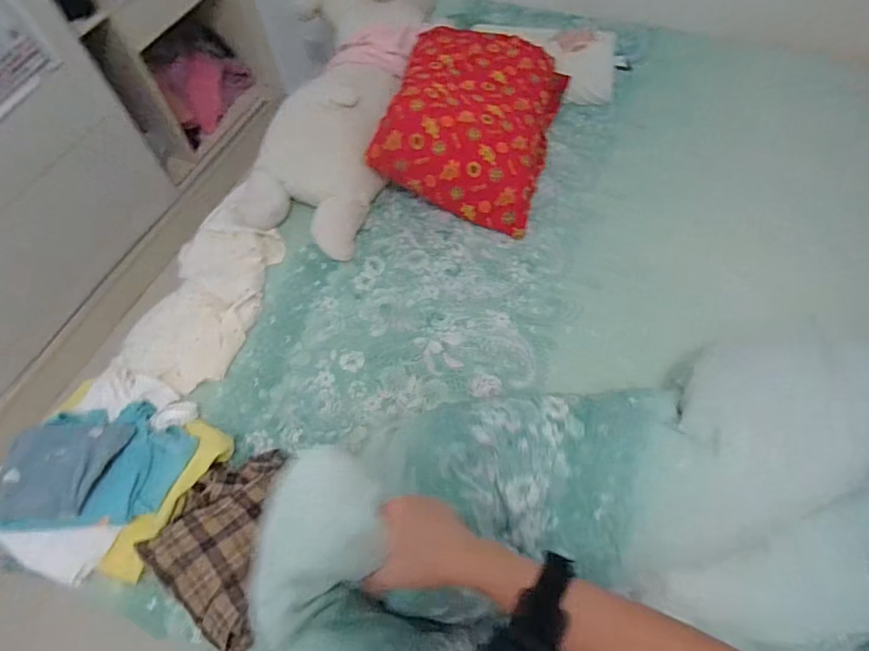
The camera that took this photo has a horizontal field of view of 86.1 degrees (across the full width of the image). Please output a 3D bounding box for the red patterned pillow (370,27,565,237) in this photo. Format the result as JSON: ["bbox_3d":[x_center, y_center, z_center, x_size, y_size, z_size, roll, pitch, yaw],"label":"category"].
[{"bbox_3d":[0.099,-0.535,1.192,0.408,0.200,0.559,14,61,8],"label":"red patterned pillow"}]

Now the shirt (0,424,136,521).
[{"bbox_3d":[-0.597,0.227,0.753,0.153,0.058,0.163,-7,60,-3],"label":"shirt"}]

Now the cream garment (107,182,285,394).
[{"bbox_3d":[-0.493,-0.080,1.008,0.235,0.092,0.441,13,61,8],"label":"cream garment"}]

